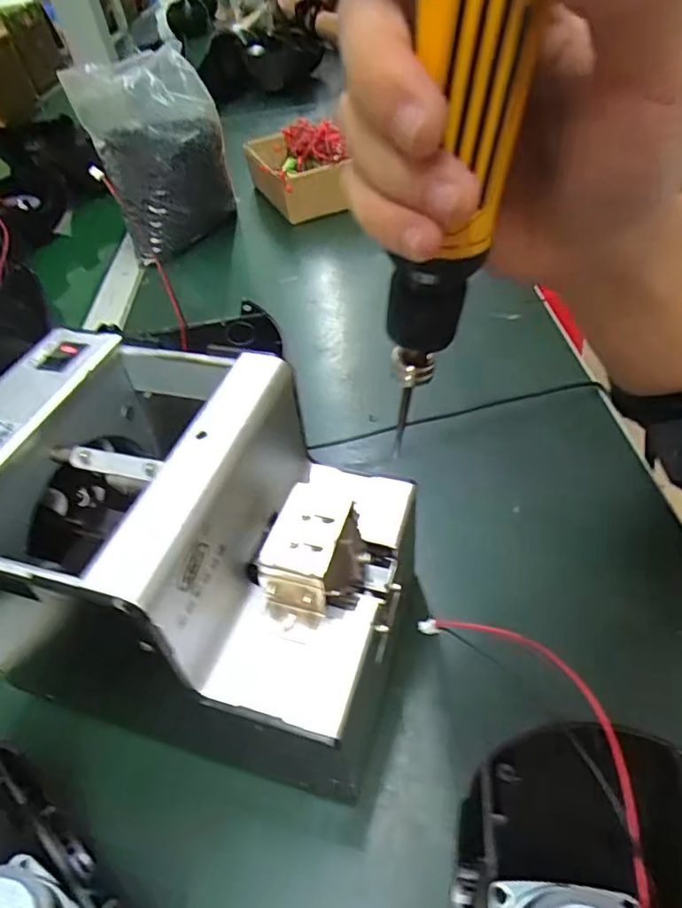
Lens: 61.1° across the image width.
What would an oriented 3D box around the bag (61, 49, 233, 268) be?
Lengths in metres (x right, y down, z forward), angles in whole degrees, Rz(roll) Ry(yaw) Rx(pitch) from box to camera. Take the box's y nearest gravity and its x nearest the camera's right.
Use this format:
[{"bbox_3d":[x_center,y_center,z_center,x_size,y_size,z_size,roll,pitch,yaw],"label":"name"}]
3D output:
[{"bbox_3d":[-0.202,-0.340,0.646,0.136,0.162,0.111,-29,47,-18],"label":"bag"}]

